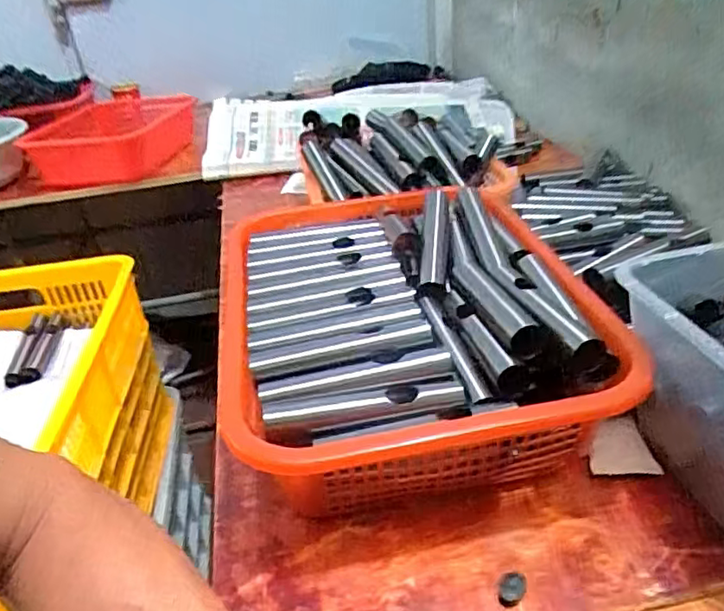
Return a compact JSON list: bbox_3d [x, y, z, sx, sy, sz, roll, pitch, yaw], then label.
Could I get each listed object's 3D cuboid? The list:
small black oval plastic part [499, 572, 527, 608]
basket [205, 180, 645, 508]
[{"bbox_3d":[0.096,0.181,0.384,0.017,0.008,0.023,3,33,17],"label":"small black oval plastic part"},{"bbox_3d":[0.043,0.019,0.561,0.306,0.123,0.392,-9,31,-2],"label":"basket"}]

